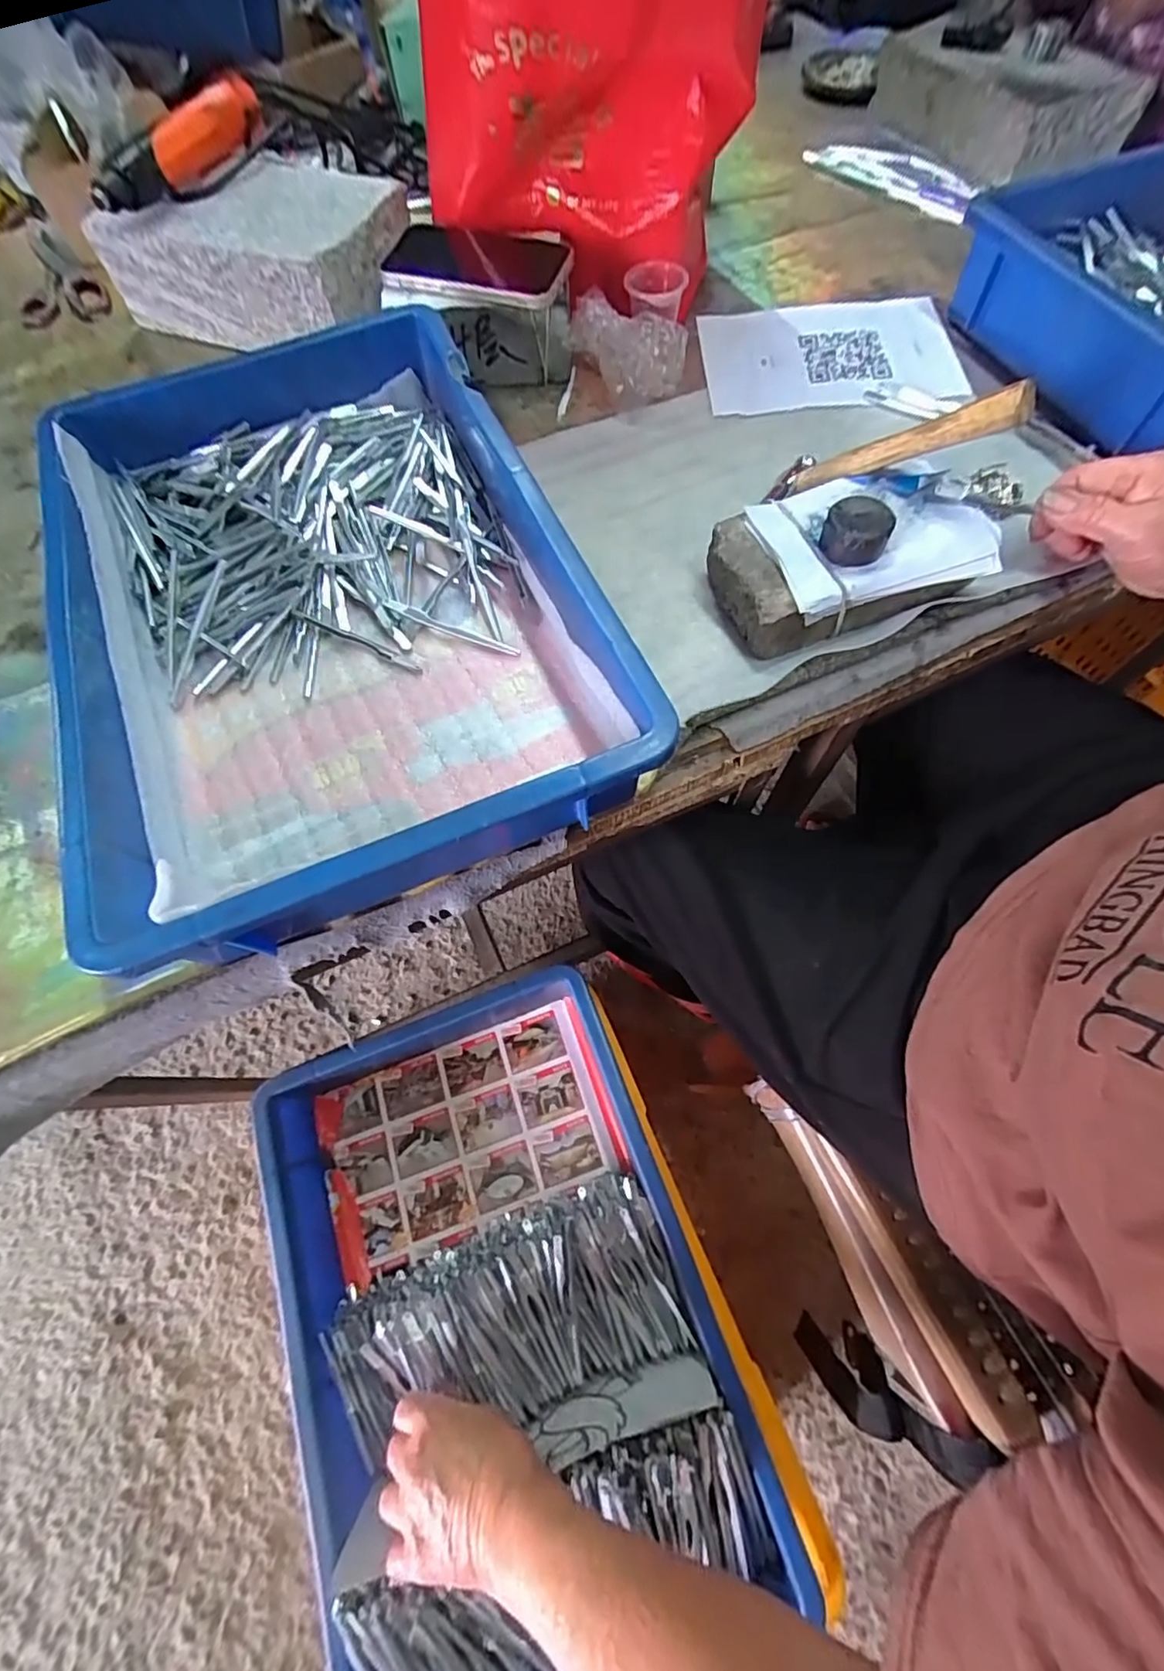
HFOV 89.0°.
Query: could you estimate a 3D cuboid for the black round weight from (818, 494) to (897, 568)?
[{"bbox_3d":[0.168,-0.187,0.364,0.037,0.022,0.037,25,70,13],"label":"black round weight"}]

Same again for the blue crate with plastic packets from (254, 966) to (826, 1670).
[{"bbox_3d":[-0.061,0.351,0.453,0.297,0.095,0.426,-19,67,-6],"label":"blue crate with plastic packets"}]

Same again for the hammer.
[{"bbox_3d":[0.197,-0.250,0.382,0.046,0.019,0.155,-44,33,-21],"label":"hammer"}]

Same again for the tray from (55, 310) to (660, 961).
[{"bbox_3d":[-0.161,-0.154,0.382,0.279,0.095,0.428,-21,67,-7],"label":"tray"}]

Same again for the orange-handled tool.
[{"bbox_3d":[-0.331,-0.571,0.486,0.030,0.043,0.188,20,69,11],"label":"orange-handled tool"}]

